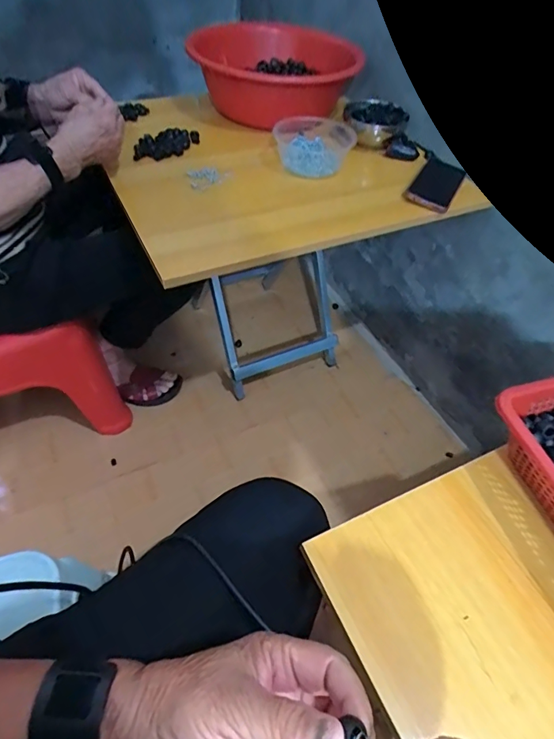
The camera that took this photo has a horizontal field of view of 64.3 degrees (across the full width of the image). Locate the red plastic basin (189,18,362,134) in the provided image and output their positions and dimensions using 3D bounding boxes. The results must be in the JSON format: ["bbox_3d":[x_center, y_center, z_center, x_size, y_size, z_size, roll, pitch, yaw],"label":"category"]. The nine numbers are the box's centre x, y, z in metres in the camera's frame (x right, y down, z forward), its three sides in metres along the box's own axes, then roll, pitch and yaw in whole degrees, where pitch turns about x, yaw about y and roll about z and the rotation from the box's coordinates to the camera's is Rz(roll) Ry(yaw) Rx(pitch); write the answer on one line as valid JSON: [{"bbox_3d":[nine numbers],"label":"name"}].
[{"bbox_3d":[-0.022,-0.677,1.007,0.318,0.129,0.318,-7,51,-10],"label":"red plastic basin"}]

